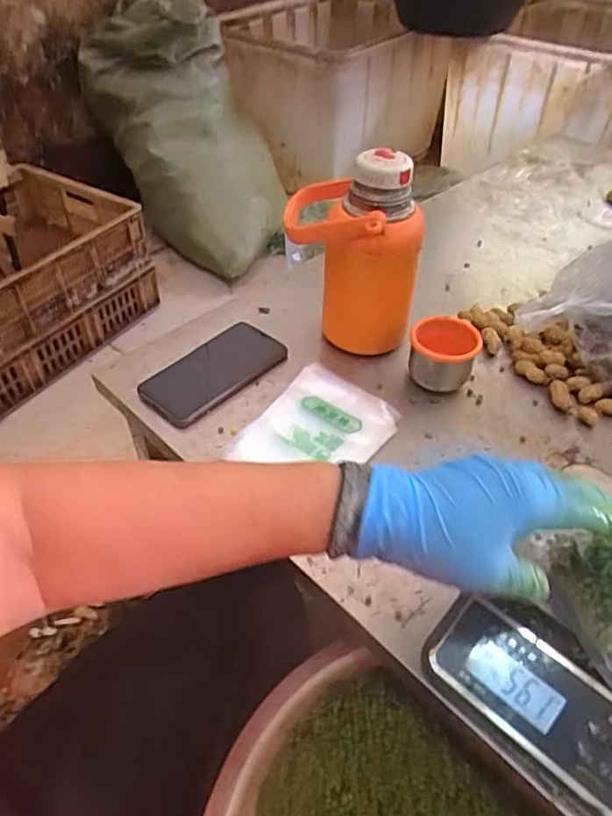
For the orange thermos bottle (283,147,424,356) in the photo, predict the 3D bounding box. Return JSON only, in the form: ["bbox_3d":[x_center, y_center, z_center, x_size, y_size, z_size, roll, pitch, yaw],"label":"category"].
[{"bbox_3d":[0.050,-0.157,0.596,0.143,0.195,0.089,9,45,9],"label":"orange thermos bottle"}]

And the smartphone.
[{"bbox_3d":[-0.095,-0.039,0.607,0.077,0.007,0.153,32,53,28],"label":"smartphone"}]

